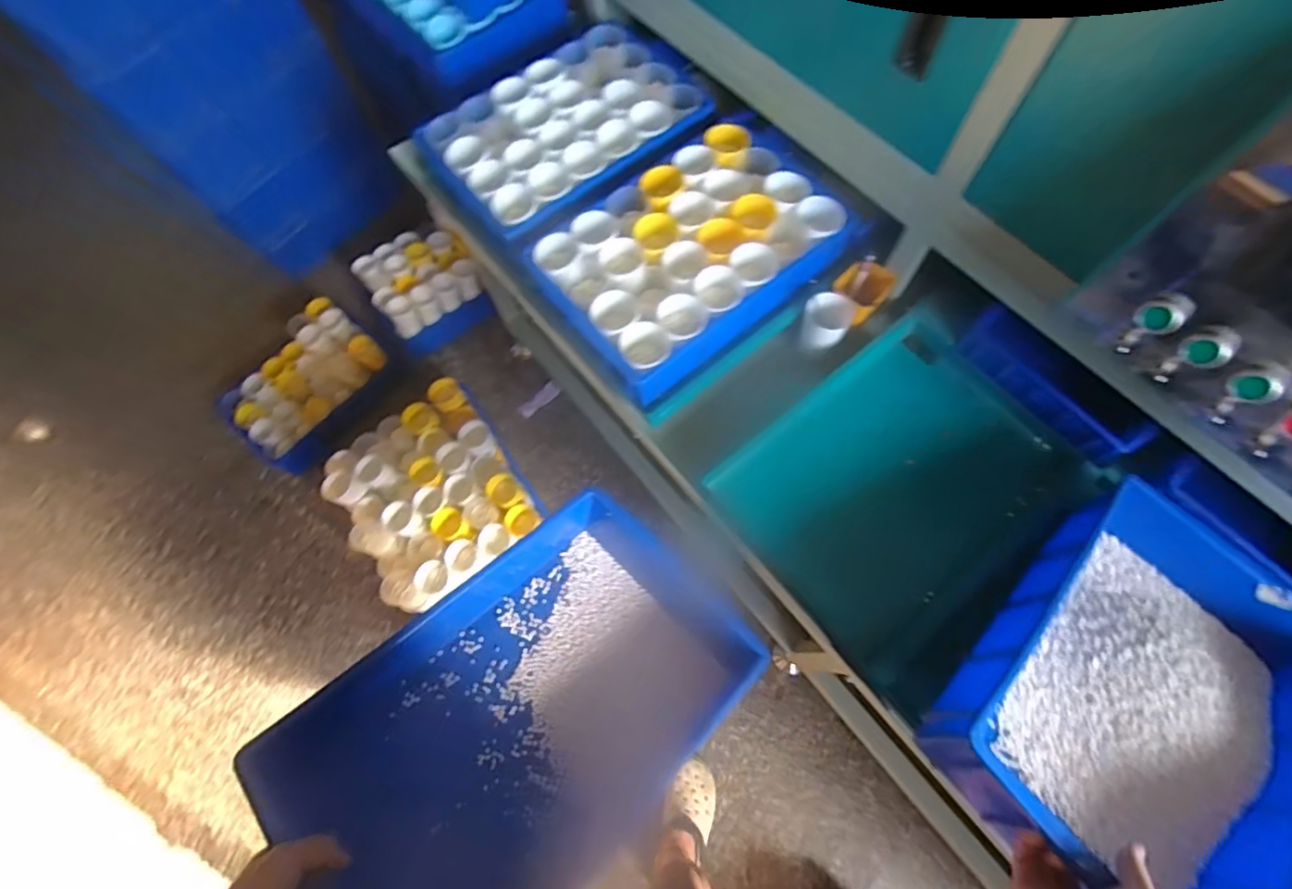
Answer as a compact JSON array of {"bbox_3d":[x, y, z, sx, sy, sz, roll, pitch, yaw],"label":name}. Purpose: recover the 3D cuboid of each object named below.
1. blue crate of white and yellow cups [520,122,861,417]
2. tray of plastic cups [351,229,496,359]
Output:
[{"bbox_3d":[0.071,-0.281,0.792,0.427,0.103,0.281,-38,73,-12],"label":"blue crate of white and yellow cups"},{"bbox_3d":[-0.584,-0.417,1.463,0.277,0.150,0.258,-29,71,-9],"label":"tray of plastic cups"}]

